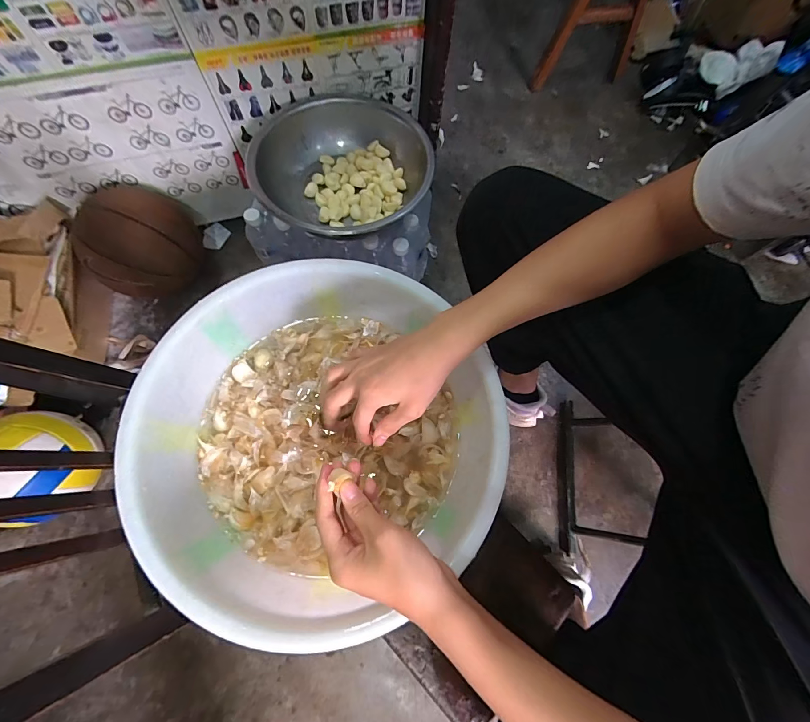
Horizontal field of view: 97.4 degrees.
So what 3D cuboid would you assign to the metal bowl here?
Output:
[{"bbox_3d":[-0.122,-0.369,0.711,0.332,0.108,0.319,1,70,-2],"label":"metal bowl"}]

